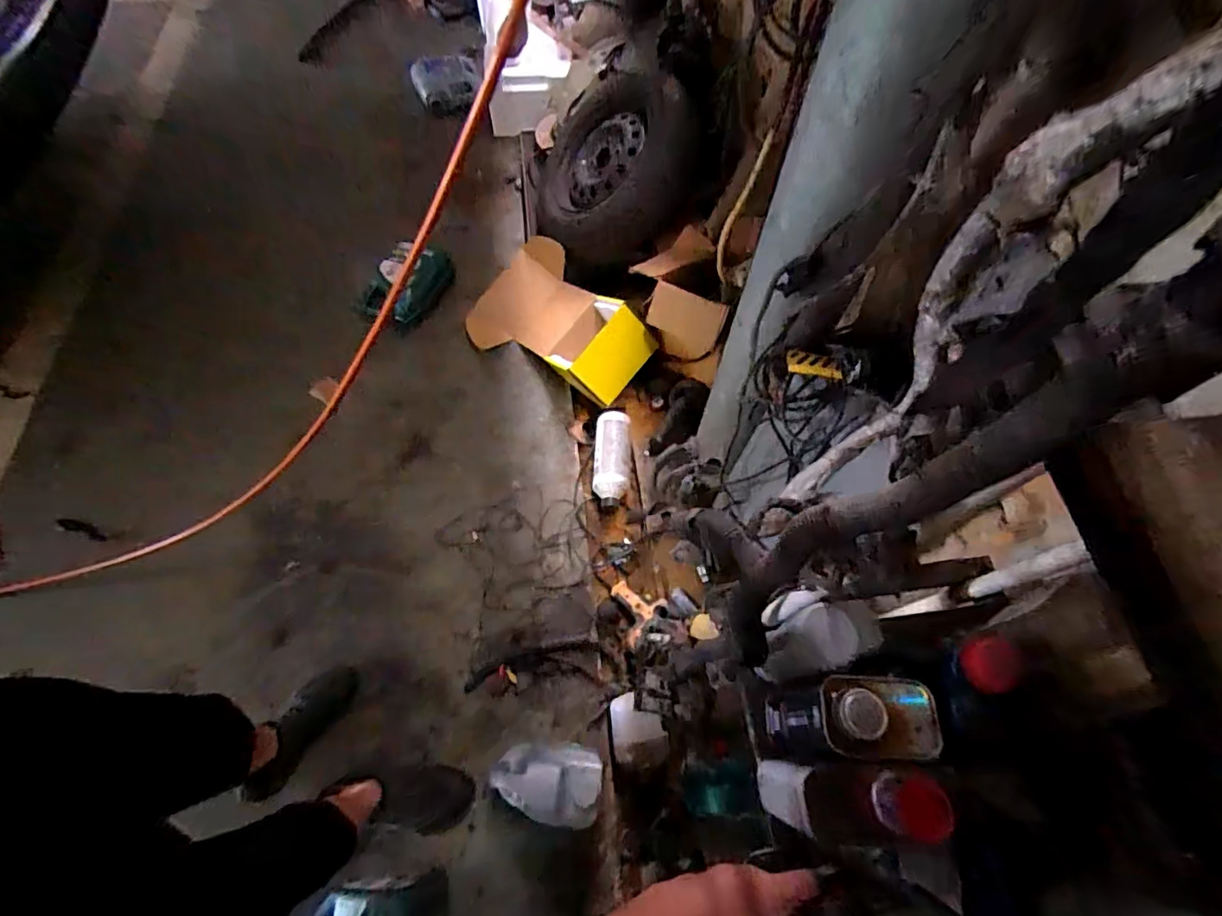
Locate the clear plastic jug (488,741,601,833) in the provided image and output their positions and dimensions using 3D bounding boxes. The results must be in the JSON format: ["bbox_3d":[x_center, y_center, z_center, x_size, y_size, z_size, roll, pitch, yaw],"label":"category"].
[{"bbox_3d":[-0.118,0.575,0.969,0.200,0.103,0.125,6,64,3],"label":"clear plastic jug"}]

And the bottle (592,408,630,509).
[{"bbox_3d":[0.001,-0.003,1.428,0.101,0.084,0.267,0,63,0],"label":"bottle"}]

